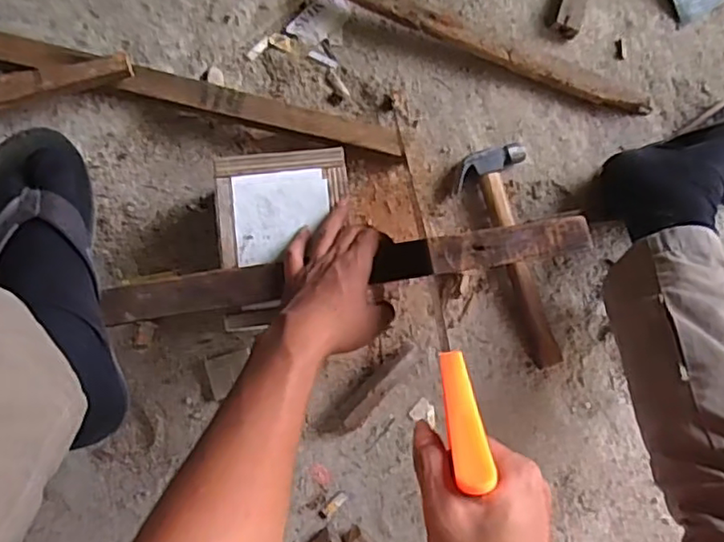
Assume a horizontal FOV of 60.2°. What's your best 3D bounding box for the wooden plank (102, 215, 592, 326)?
[{"bbox_3d":[-0.009,-0.001,0.542,0.419,0.015,0.034,-9,86,-3],"label":"wooden plank"}]

